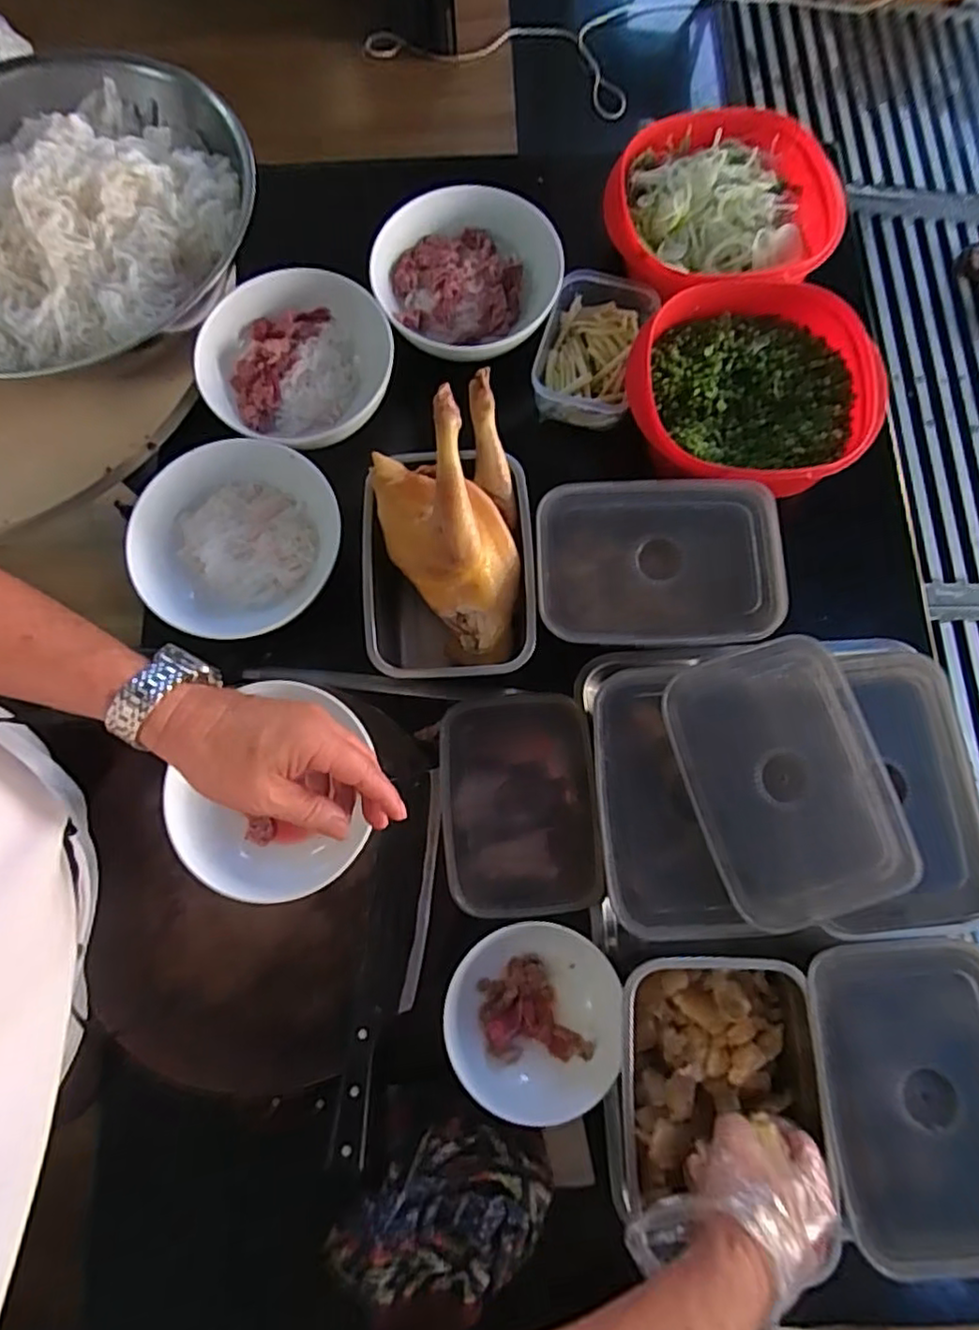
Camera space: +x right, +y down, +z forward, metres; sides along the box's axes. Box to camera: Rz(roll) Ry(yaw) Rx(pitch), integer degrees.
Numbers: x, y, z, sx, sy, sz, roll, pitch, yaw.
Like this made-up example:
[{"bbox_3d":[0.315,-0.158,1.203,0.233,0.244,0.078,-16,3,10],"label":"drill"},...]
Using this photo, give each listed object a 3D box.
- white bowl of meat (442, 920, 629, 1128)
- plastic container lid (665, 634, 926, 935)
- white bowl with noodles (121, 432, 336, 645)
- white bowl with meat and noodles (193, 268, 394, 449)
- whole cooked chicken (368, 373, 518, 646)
[{"bbox_3d":[0.039,0.294,0.549,0.149,0.049,0.143,0,77,1],"label":"white bowl of meat"},{"bbox_3d":[0.241,0.091,0.520,0.150,0.020,0.210,-17,77,-3],"label":"plastic container lid"},{"bbox_3d":[-0.247,-0.121,0.650,0.189,0.065,0.200,37,80,9],"label":"white bowl with noodles"},{"bbox_3d":[-0.207,-0.309,0.695,0.196,0.085,0.186,0,77,1],"label":"white bowl with meat and noodles"},{"bbox_3d":[-0.031,-0.130,0.572,0.129,0.157,0.211,-18,77,-3],"label":"whole cooked chicken"}]

